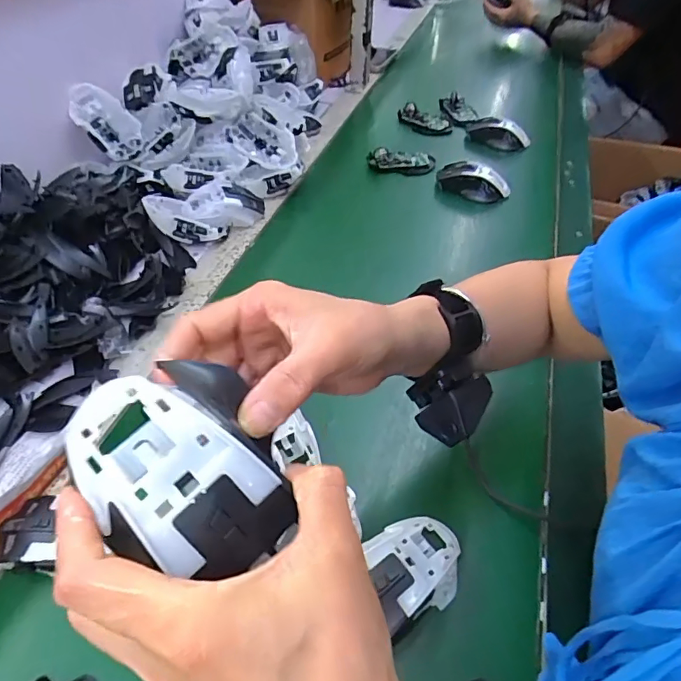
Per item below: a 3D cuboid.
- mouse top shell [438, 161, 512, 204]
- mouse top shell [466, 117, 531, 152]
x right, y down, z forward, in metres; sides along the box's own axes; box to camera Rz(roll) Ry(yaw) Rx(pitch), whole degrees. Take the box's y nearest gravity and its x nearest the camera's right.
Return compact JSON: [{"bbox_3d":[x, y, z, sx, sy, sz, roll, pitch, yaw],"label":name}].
[{"bbox_3d":[0.202,-0.249,0.747,0.112,0.042,0.034,28,53,20],"label":"mouse top shell"},{"bbox_3d":[0.281,-0.374,0.865,0.113,0.035,0.056,21,51,14],"label":"mouse top shell"}]

